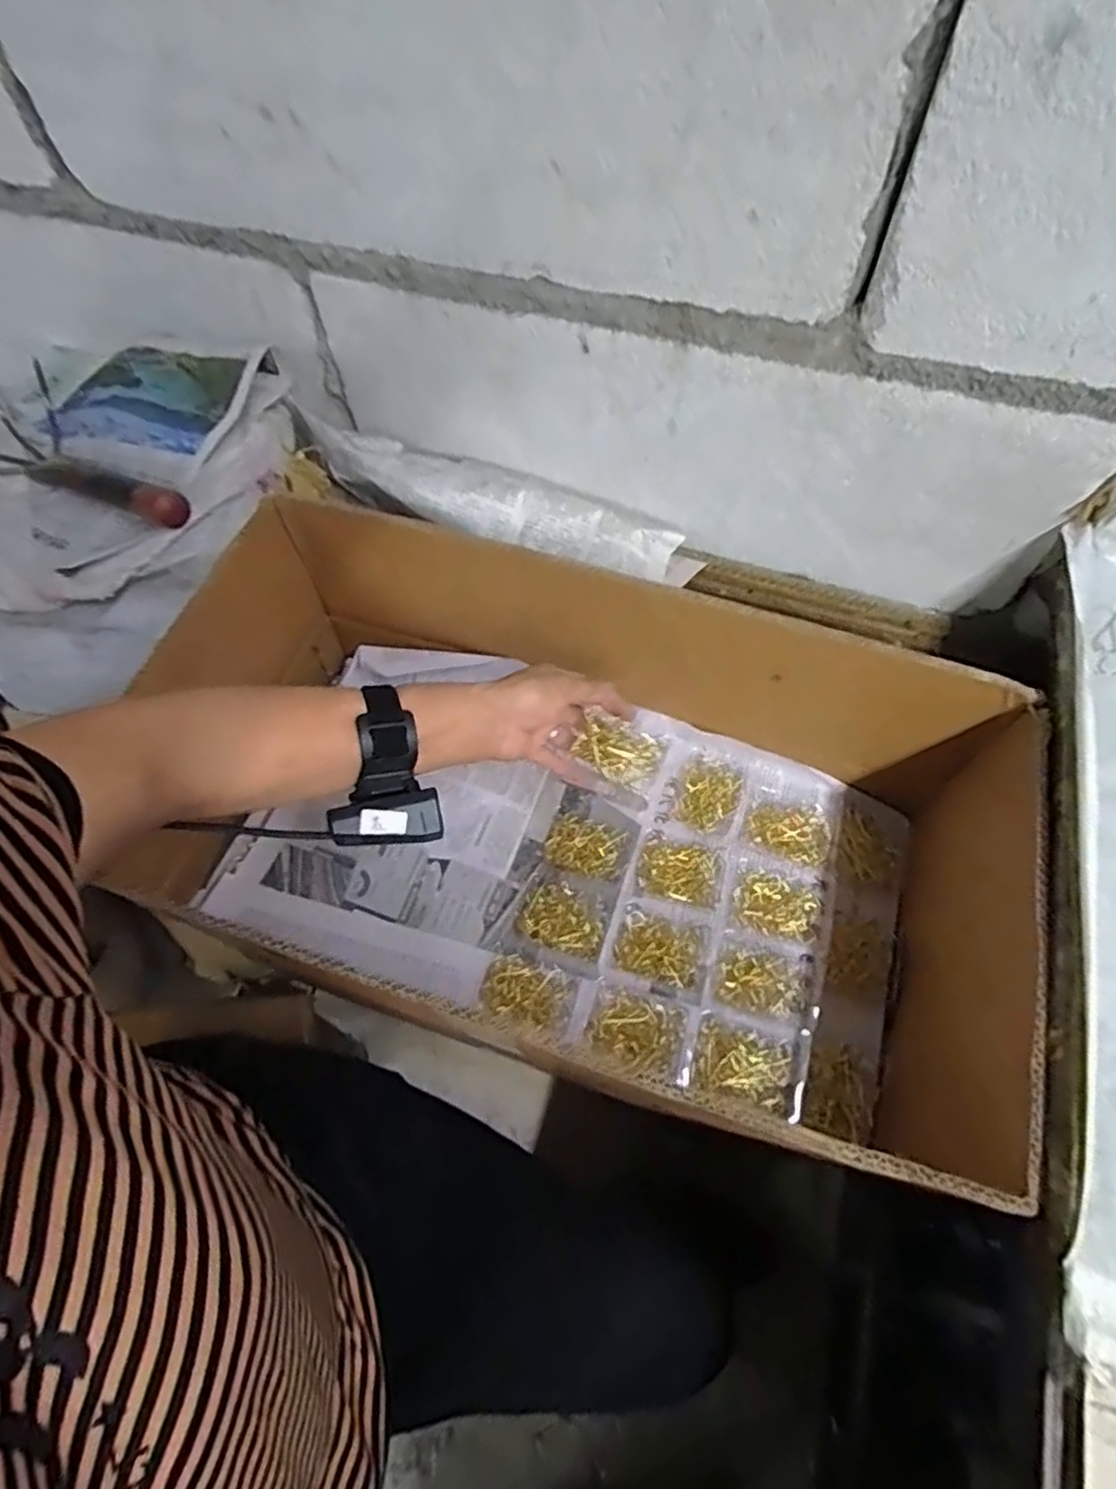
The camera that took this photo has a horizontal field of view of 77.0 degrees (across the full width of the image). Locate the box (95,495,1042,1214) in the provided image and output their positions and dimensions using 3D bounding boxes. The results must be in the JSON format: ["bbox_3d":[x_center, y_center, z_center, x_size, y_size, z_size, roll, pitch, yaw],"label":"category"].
[{"bbox_3d":[0.019,0.066,0.551,0.655,0.234,0.309,15,63,10],"label":"box"}]

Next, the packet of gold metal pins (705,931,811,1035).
[{"bbox_3d":[0.164,0.189,0.567,0.079,0.018,0.067,14,63,10],"label":"packet of gold metal pins"}]

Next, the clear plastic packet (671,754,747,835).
[{"bbox_3d":[0.137,0.046,0.642,0.057,0.010,0.070,24,65,14],"label":"clear plastic packet"}]

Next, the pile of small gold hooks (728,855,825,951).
[{"bbox_3d":[0.188,0.134,0.603,0.076,0.011,0.066,12,63,8],"label":"pile of small gold hooks"}]

